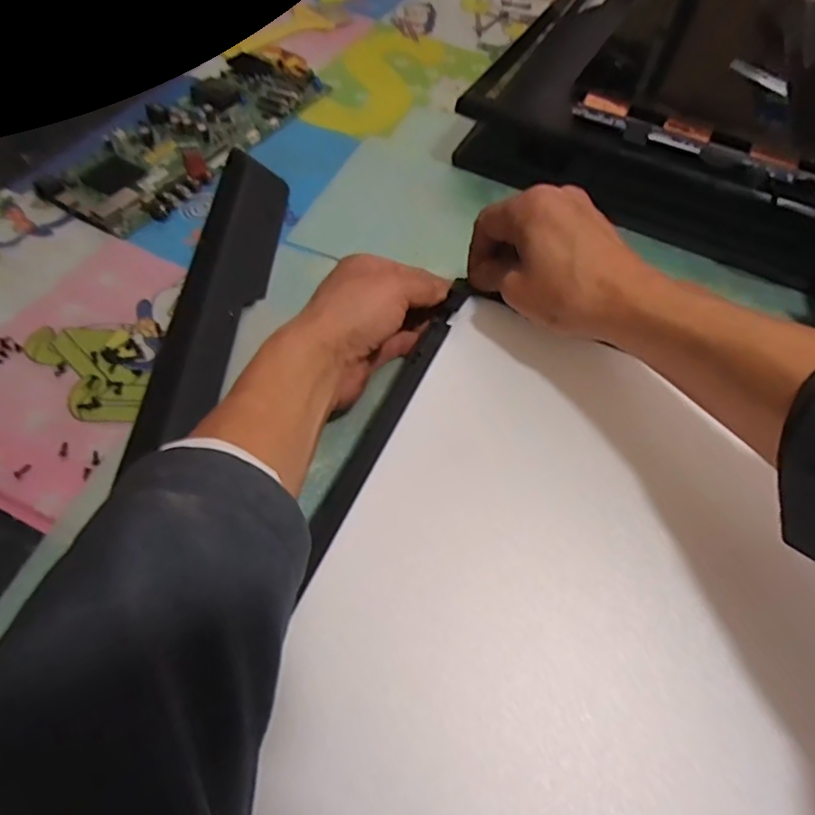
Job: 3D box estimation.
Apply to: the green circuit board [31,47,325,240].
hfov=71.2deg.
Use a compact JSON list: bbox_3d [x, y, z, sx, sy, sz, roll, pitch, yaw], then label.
[{"bbox_3d":[-0.190,-0.260,0.531,0.103,0.017,0.289,25,59,13],"label":"green circuit board"}]

